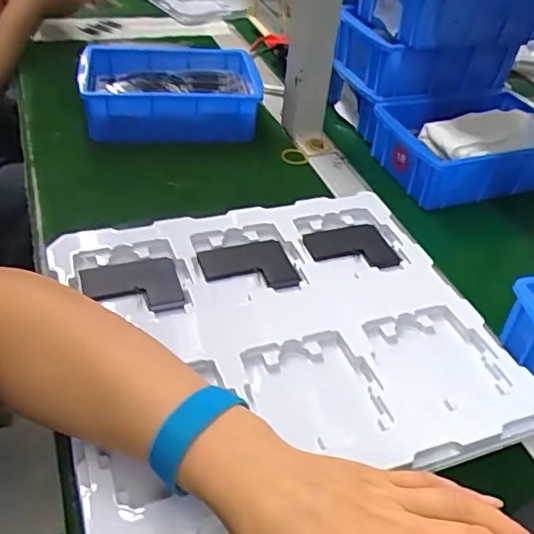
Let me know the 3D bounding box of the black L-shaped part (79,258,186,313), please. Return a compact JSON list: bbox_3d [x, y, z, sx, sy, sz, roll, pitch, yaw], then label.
[{"bbox_3d":[-0.110,0.017,0.464,0.077,0.005,0.061,-8,44,-16],"label":"black L-shaped part"}]

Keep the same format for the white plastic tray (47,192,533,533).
[{"bbox_3d":[0.011,0.046,0.443,0.321,0.021,0.277,-11,45,-19],"label":"white plastic tray"}]

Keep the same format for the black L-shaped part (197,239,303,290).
[{"bbox_3d":[-0.017,0.001,0.499,0.079,0.005,0.062,-10,44,-18],"label":"black L-shaped part"}]

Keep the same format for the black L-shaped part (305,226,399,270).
[{"bbox_3d":[0.077,-0.016,0.525,0.077,0.004,0.062,-11,44,-18],"label":"black L-shaped part"}]

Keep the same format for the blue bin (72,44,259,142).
[{"bbox_3d":[-0.114,-0.209,0.682,0.202,0.058,0.149,-2,42,-9],"label":"blue bin"}]

